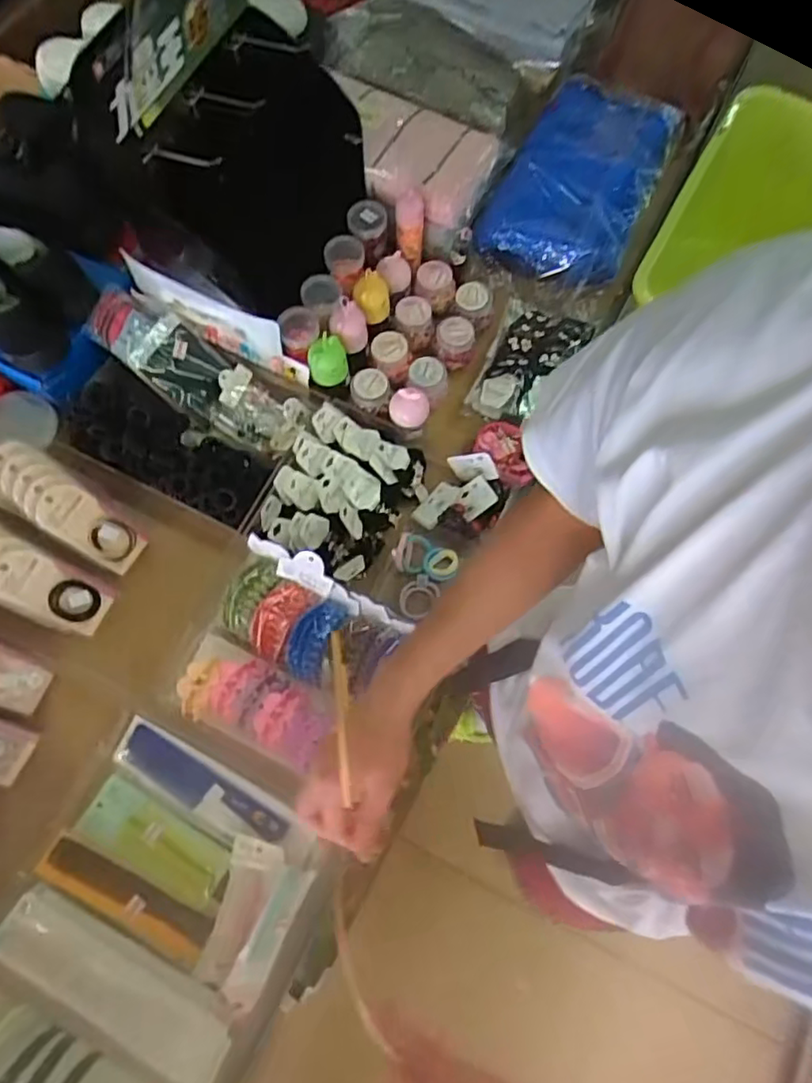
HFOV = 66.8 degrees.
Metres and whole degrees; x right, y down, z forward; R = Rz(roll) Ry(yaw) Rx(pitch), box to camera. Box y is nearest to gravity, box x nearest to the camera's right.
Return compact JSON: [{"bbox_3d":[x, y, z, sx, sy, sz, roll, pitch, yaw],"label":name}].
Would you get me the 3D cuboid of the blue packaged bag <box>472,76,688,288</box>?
[{"bbox_3d":[0.289,-0.605,0.996,0.228,0.036,0.447,24,73,6],"label":"blue packaged bag"}]

